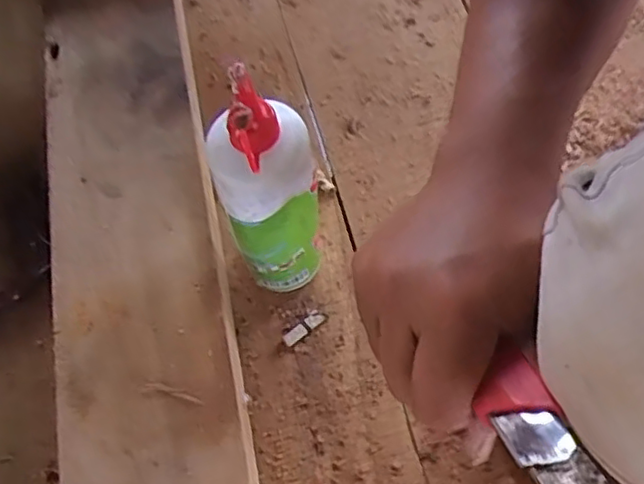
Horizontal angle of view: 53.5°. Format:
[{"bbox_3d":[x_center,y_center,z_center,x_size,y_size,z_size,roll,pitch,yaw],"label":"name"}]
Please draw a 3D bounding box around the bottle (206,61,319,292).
[{"bbox_3d":[-0.038,-0.033,0.452,0.070,0.244,0.061,-13,64,-3],"label":"bottle"}]

